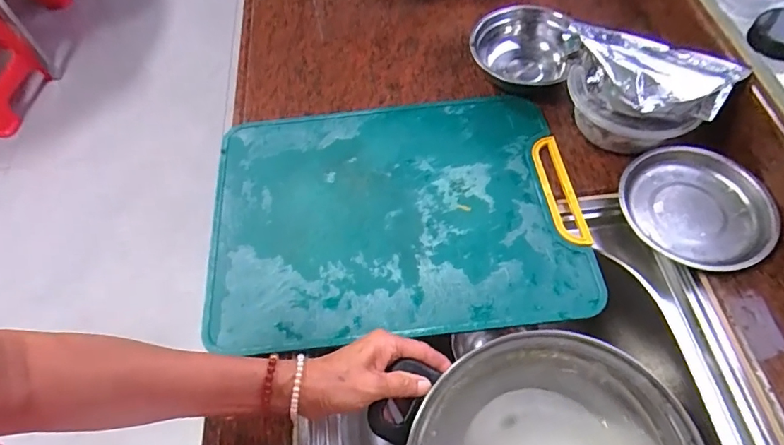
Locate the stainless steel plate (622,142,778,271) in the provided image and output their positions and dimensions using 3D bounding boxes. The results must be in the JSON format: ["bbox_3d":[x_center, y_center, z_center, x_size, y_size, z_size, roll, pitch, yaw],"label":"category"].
[{"bbox_3d":[0.320,-0.019,0.494,0.143,0.025,0.136,-1,60,2],"label":"stainless steel plate"}]

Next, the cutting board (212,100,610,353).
[{"bbox_3d":[0.000,-0.017,0.523,0.397,0.007,0.294,-7,60,-1],"label":"cutting board"}]

